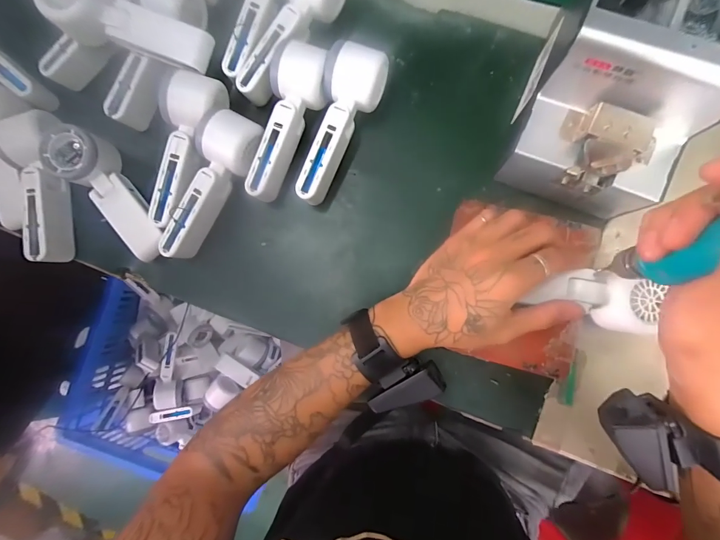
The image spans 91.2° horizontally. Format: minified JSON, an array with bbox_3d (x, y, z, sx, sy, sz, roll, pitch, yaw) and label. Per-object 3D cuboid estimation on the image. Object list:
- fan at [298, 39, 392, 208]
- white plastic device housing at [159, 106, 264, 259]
[{"bbox_3d":[-0.024,-0.147,0.361,0.051,0.051,0.156,21,88,7],"label":"fan"},{"bbox_3d":[-0.162,-0.092,0.378,0.054,0.047,0.167,29,89,8],"label":"white plastic device housing"}]

